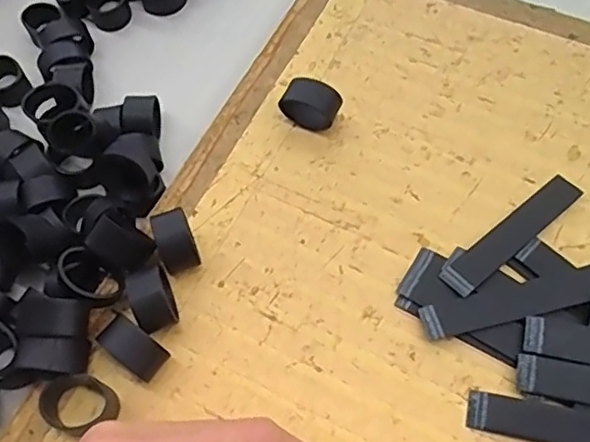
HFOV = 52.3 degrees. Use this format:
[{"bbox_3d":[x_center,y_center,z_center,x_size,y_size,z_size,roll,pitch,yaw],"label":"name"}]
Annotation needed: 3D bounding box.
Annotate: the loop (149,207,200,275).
[{"bbox_3d":[-0.062,0.010,0.308,0.018,0.027,0.026,-21,64,-9],"label":"loop"}]

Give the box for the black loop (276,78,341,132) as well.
[{"bbox_3d":[0.009,-0.065,0.347,0.031,0.022,0.023,27,66,14],"label":"black loop"}]

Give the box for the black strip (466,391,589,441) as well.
[{"bbox_3d":[0.128,0.094,0.269,0.096,0.004,0.019,8,74,11],"label":"black strip"}]

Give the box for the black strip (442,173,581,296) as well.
[{"bbox_3d":[0.114,0.006,0.313,0.093,0.004,0.018,-37,67,-16],"label":"black strip"}]

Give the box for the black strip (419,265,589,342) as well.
[{"bbox_3d":[0.108,0.040,0.294,0.092,0.009,0.019,-12,63,-5],"label":"black strip"}]

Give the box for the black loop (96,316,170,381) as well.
[{"bbox_3d":[-0.076,0.062,0.286,0.029,0.021,0.017,32,67,17],"label":"black loop"}]

